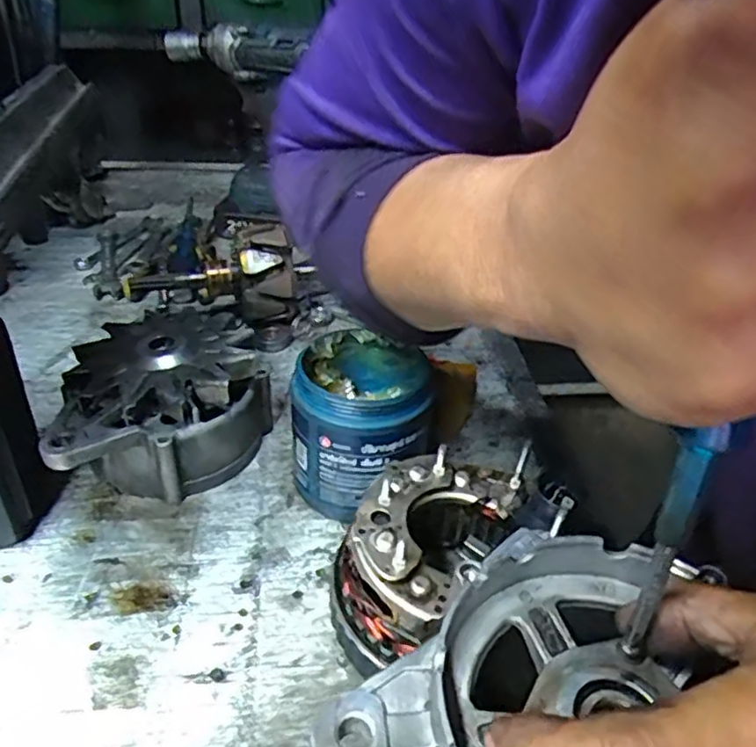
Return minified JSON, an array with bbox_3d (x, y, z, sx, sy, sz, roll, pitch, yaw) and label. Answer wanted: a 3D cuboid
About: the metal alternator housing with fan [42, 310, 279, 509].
[{"bbox_3d":[-0.146,0.021,0.466,0.131,0.082,0.151,-1,35,-7],"label":"metal alternator housing with fan"}]

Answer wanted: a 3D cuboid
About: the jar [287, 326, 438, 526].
[{"bbox_3d":[-0.010,0.036,0.443,0.083,0.101,0.090,3,35,-2],"label":"jar"}]

